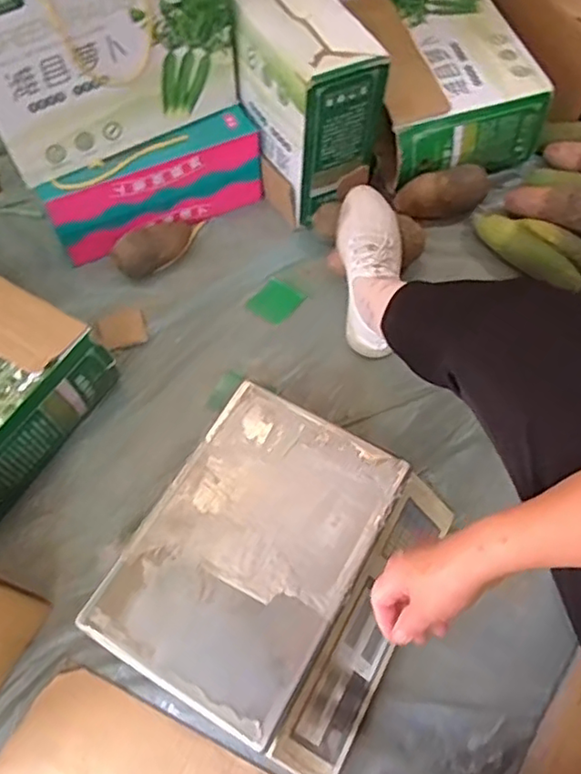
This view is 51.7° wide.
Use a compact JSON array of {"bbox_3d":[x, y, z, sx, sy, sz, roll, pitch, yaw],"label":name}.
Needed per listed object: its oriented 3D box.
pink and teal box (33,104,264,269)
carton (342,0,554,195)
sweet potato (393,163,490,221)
[{"bbox_3d":[-0.206,-0.309,0.936,0.332,0.126,0.074,-25,66,-13],"label":"pink and teal box"},{"bbox_3d":[0.248,-0.538,1.047,0.263,0.133,0.381,-12,62,-6],"label":"carton"},{"bbox_3d":[0.253,-0.320,0.986,0.150,0.062,0.064,-17,64,-9],"label":"sweet potato"}]

